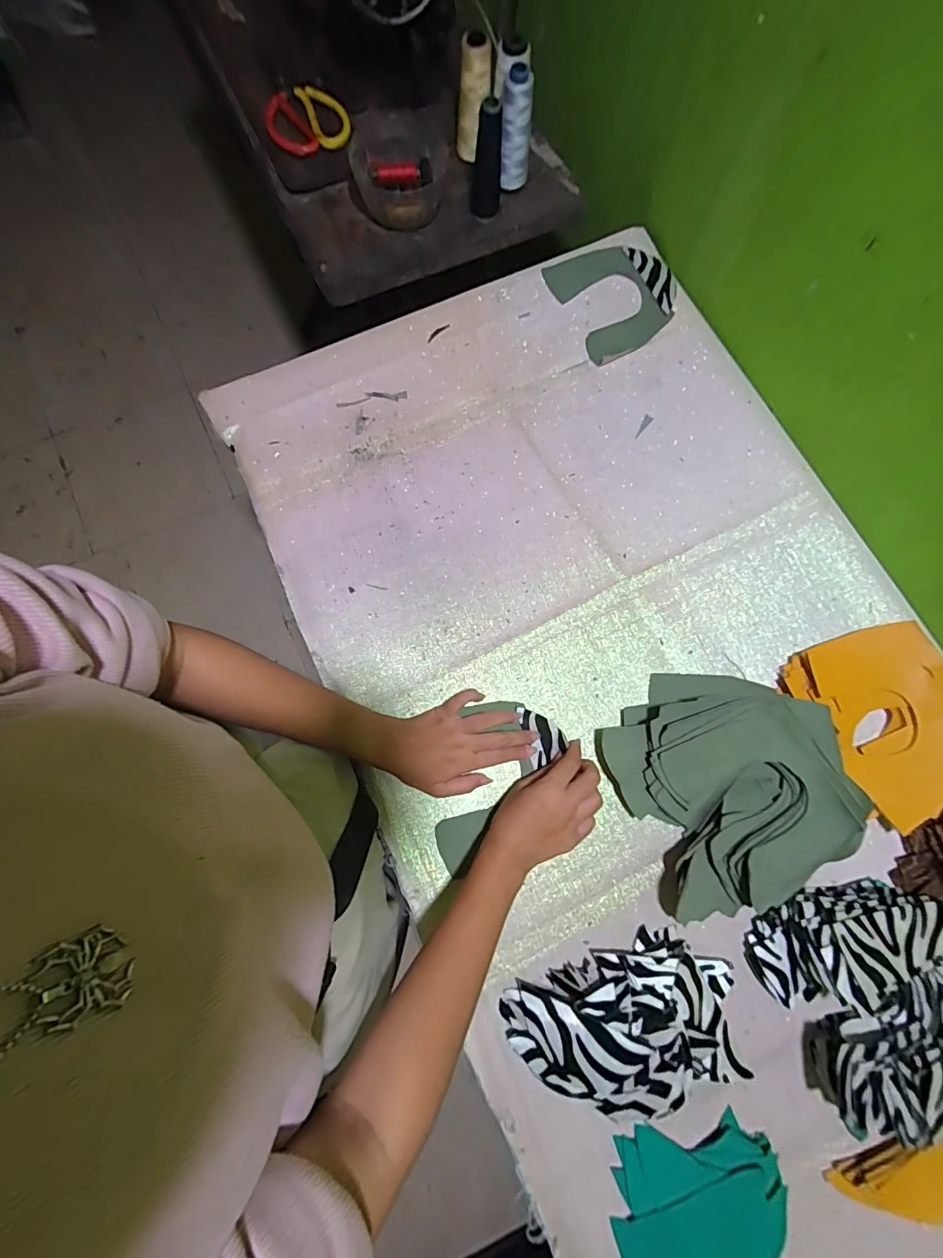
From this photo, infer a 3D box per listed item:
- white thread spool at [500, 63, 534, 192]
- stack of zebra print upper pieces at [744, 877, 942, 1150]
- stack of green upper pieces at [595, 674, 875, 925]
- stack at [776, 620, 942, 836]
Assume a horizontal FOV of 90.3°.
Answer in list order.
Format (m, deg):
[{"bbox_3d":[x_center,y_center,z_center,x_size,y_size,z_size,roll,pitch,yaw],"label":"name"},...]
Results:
[{"bbox_3d":[0.056,-0.620,0.592,0.036,0.116,0.035,0,76,0],"label":"white thread spool"},{"bbox_3d":[0.360,0.315,0.405,0.176,0.055,0.175,-20,77,-5],"label":"stack of zebra print upper pieces"},{"bbox_3d":[0.250,0.145,0.449,0.199,0.061,0.220,-25,78,-6],"label":"stack of green upper pieces"},{"bbox_3d":[0.426,0.090,0.475,0.146,0.035,0.189,-31,78,-7],"label":"stack"}]

